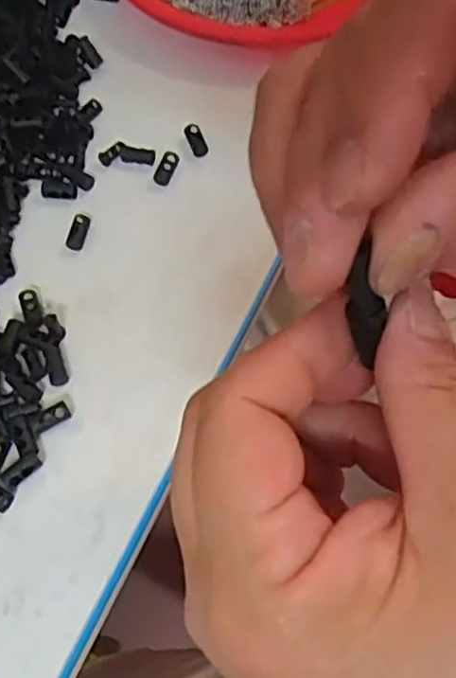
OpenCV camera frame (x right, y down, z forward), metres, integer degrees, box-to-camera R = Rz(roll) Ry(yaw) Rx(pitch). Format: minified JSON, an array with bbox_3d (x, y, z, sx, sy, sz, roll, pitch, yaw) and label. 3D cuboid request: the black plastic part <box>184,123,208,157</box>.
[{"bbox_3d":[-0.018,-0.112,0.381,0.009,0.005,0.022,-19,64,-9],"label":"black plastic part"}]

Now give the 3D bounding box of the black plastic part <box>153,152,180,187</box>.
[{"bbox_3d":[-0.034,-0.095,0.373,0.009,0.005,0.022,18,65,10],"label":"black plastic part"}]

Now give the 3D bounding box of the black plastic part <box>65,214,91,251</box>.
[{"bbox_3d":[-0.079,-0.057,0.355,0.009,0.005,0.022,9,64,5],"label":"black plastic part"}]

